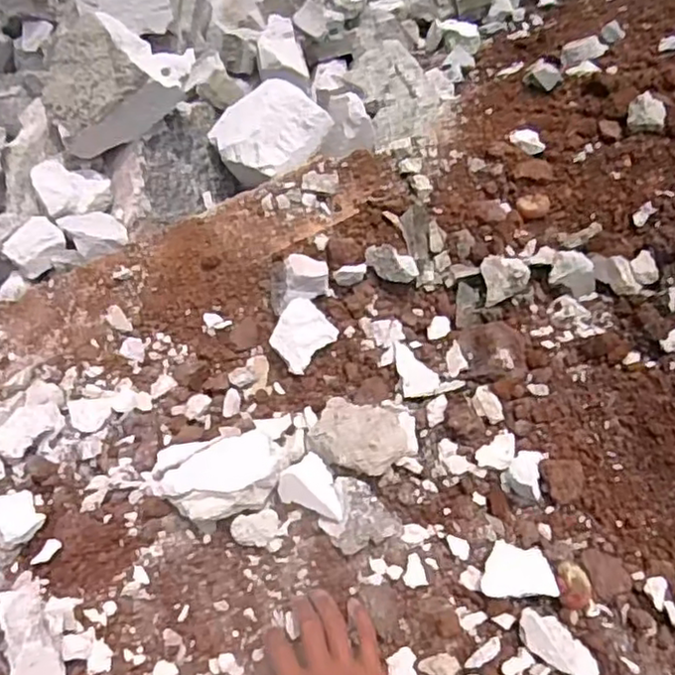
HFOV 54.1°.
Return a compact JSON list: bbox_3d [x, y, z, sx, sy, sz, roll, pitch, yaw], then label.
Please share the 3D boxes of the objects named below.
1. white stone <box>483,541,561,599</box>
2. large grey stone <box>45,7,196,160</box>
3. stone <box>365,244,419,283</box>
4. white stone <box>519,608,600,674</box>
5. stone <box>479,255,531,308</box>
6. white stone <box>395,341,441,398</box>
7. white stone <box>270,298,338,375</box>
[{"bbox_3d":[0.176,0.225,0.643,0.067,0.018,0.053,1,59,2],"label":"white stone"},{"bbox_3d":[-0.356,-0.416,1.054,0.231,0.103,0.211,-23,61,-12],"label":"large grey stone"},{"bbox_3d":[0.069,-0.097,0.872,0.083,0.048,0.025,29,64,17],"label":"stone"},{"bbox_3d":[0.199,0.277,0.596,0.077,0.016,0.036,36,66,20],"label":"white stone"},{"bbox_3d":[0.217,-0.075,0.852,0.058,0.038,0.058,-5,59,-1],"label":"stone"},{"bbox_3d":[0.096,0.036,0.806,0.043,0.016,0.081,-8,59,-3],"label":"white stone"},{"bbox_3d":[-0.045,-0.003,0.844,0.066,0.039,0.079,34,66,20],"label":"white stone"}]

